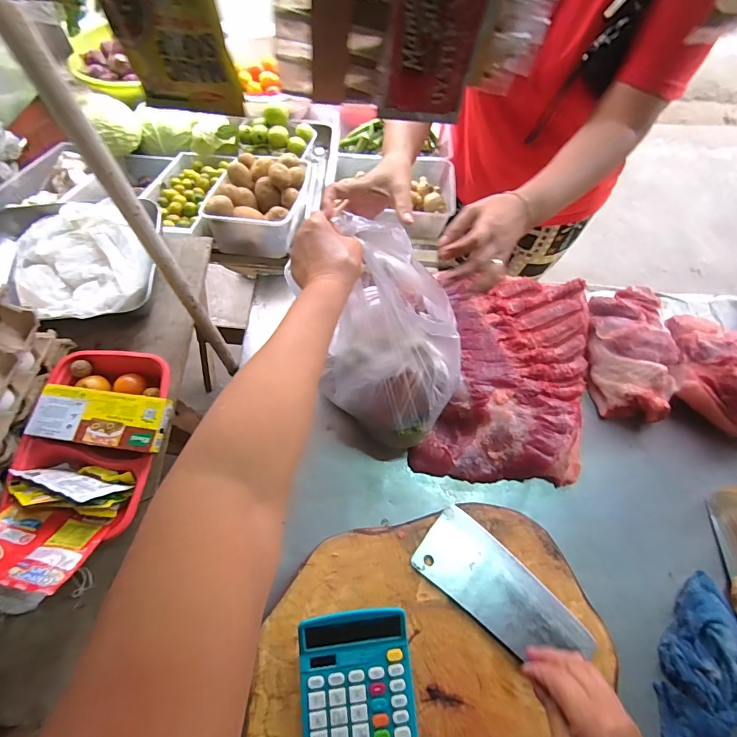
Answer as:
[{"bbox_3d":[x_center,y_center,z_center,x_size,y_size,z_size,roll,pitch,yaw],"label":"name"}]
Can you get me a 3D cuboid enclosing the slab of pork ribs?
[{"bbox_3d":[0.231,0.008,0.694,0.267,0.061,0.376,14,67,4],"label":"slab of pork ribs"}]

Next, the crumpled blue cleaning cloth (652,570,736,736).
[{"bbox_3d":[0.446,0.400,0.542,0.101,0.047,0.240,22,68,7],"label":"crumpled blue cleaning cloth"}]

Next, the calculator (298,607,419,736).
[{"bbox_3d":[-0.011,0.342,0.438,0.120,0.044,0.146,-4,67,-4],"label":"calculator"}]

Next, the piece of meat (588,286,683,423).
[{"bbox_3d":[0.458,-0.032,0.712,0.152,0.076,0.246,4,67,0],"label":"piece of meat"}]

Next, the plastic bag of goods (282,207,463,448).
[{"bbox_3d":[0.026,-0.042,0.547,0.232,0.200,0.191,40,71,14],"label":"plastic bag of goods"}]

